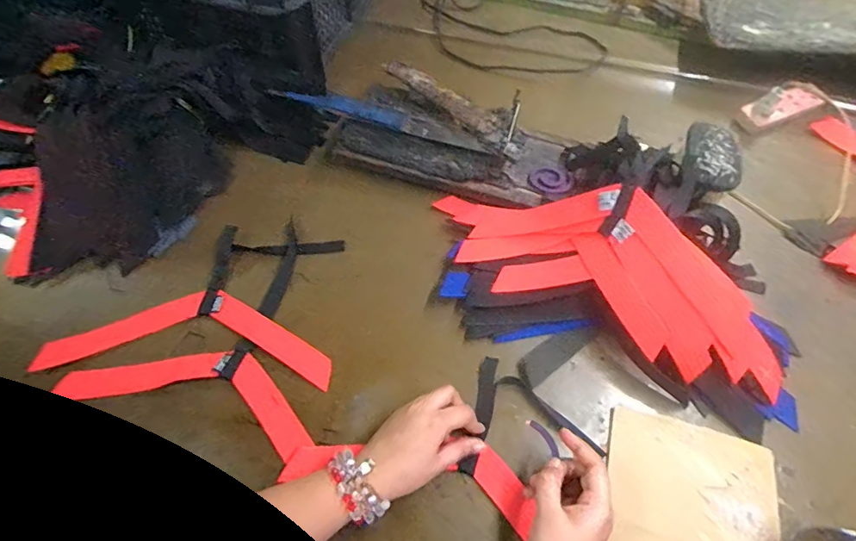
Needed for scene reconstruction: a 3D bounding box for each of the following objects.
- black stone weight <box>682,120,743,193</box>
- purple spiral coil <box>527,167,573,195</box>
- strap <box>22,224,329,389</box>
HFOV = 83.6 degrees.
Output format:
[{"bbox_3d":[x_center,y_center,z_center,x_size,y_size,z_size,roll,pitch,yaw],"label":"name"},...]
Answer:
[{"bbox_3d":[0.327,-0.133,0.550,0.058,0.018,0.105,15,57,10],"label":"black stone weight"},{"bbox_3d":[0.166,-0.122,0.651,0.056,0.004,0.051,0,56,0],"label":"purple spiral coil"},{"bbox_3d":[-0.264,0.035,0.578,0.317,0.016,0.193,3,56,1],"label":"strap"}]

